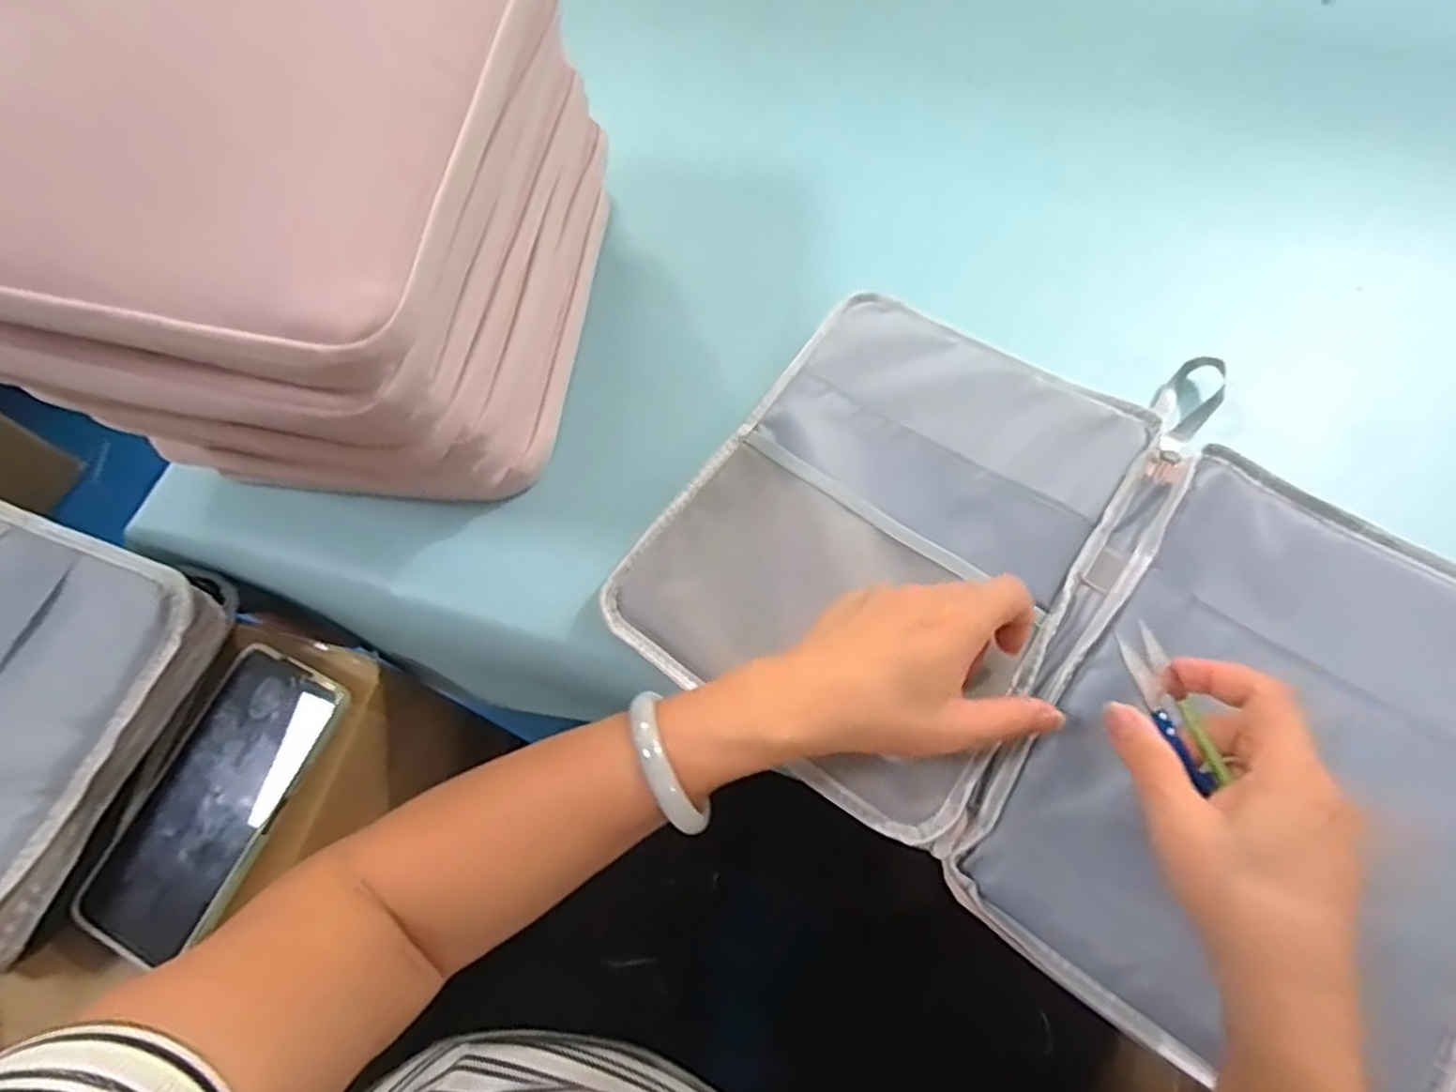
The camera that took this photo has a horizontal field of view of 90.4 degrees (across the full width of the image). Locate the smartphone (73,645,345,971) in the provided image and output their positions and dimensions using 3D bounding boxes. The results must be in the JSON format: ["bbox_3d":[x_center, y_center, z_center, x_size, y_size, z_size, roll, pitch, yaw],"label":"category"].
[{"bbox_3d":[-0.284,0.140,0.400,0.076,0.016,0.160,21,69,12],"label":"smartphone"}]

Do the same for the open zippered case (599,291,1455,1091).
[{"bbox_3d":[0.181,0.046,0.385,0.432,0.040,0.284,34,72,16],"label":"open zippered case"}]

